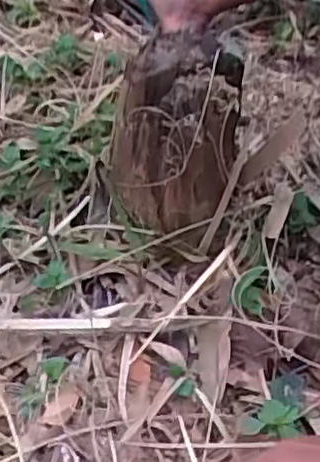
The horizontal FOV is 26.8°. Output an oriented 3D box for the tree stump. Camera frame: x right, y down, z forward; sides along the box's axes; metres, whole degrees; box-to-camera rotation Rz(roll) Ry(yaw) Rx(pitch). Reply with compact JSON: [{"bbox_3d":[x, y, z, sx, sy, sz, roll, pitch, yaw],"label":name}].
[{"bbox_3d":[0.016,-0.104,0.772,0.140,0.199,0.117,11,44,2],"label":"tree stump"}]

